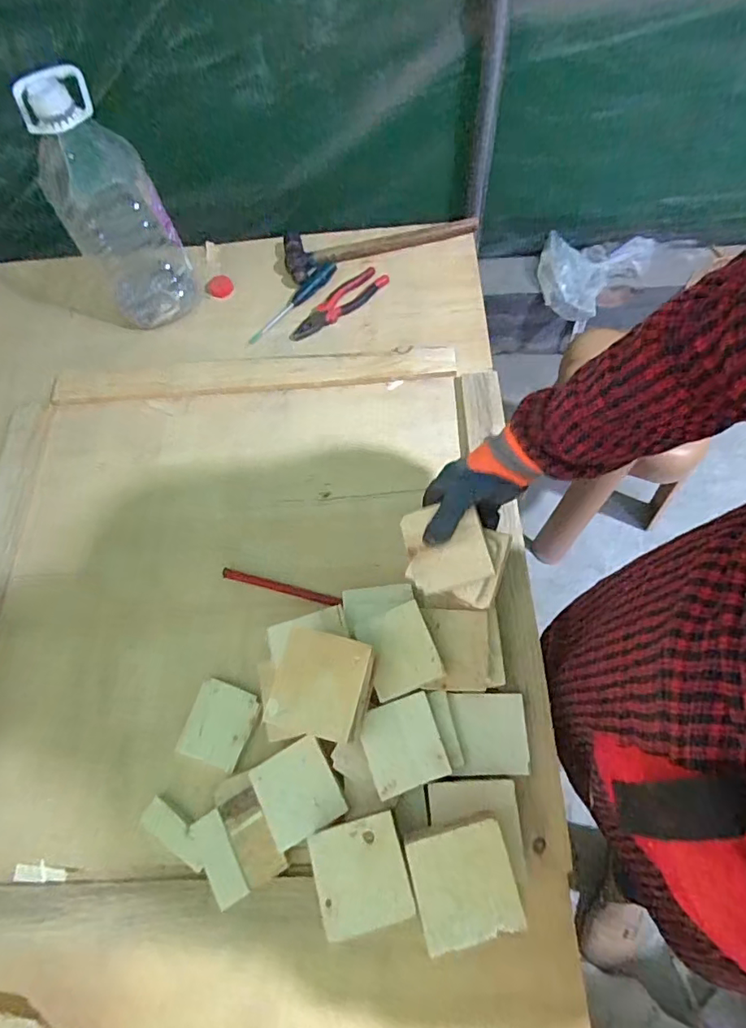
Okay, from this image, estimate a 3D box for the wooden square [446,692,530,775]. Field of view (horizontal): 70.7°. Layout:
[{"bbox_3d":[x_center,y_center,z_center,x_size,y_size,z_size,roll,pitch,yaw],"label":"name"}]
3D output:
[{"bbox_3d":[0.127,0.238,0.573,0.080,0.009,0.082,-2,65,3],"label":"wooden square"}]

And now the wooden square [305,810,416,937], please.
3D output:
[{"bbox_3d":[-0.011,0.338,0.494,0.082,0.013,0.084,-16,65,-3],"label":"wooden square"}]

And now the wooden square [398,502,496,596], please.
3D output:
[{"bbox_3d":[0.079,0.036,0.577,0.088,0.011,0.090,-16,77,12],"label":"wooden square"}]

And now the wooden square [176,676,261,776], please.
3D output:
[{"bbox_3d":[-0.179,0.243,0.611,0.076,0.008,0.085,15,68,9],"label":"wooden square"}]

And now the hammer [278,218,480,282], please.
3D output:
[{"bbox_3d":[0.010,-0.464,0.883,0.317,0.024,0.081,-15,67,-4],"label":"hammer"}]

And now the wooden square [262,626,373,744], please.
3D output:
[{"bbox_3d":[-0.052,0.161,0.503,0.082,0.006,0.092,12,67,9],"label":"wooden square"}]

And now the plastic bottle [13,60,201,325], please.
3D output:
[{"bbox_3d":[-0.373,-0.434,0.755,0.137,0.299,0.136,-29,69,-9],"label":"plastic bottle"}]

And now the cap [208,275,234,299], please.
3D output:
[{"bbox_3d":[-0.254,-0.380,0.877,0.040,0.009,0.039,-1,67,2],"label":"cap"}]

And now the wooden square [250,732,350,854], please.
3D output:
[{"bbox_3d":[-0.080,0.296,0.560,0.081,0.007,0.083,-29,67,-5],"label":"wooden square"}]

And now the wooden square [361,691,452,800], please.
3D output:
[{"bbox_3d":[0.031,0.237,0.544,0.076,0.007,0.082,-18,66,-4],"label":"wooden square"}]

